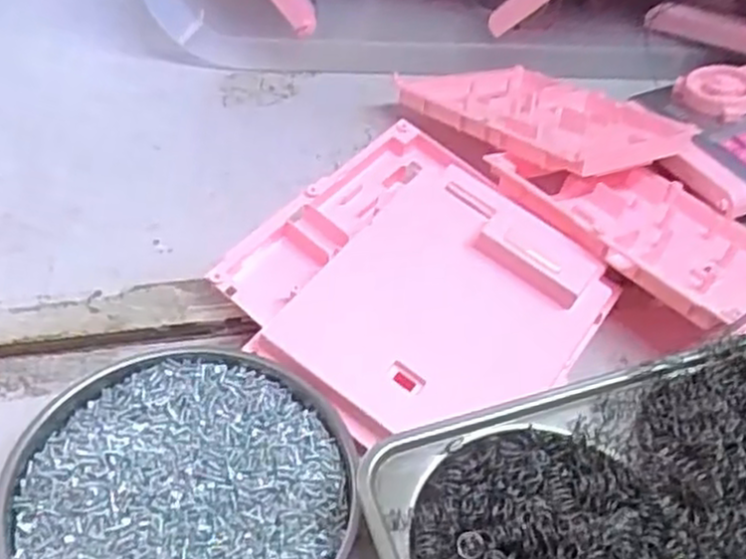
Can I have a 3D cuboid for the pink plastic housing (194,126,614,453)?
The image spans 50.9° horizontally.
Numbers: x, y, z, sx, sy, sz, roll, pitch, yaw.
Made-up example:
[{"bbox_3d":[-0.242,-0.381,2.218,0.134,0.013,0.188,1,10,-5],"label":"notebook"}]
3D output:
[{"bbox_3d":[0.023,0.000,0.392,0.154,0.033,0.159,34,50,24],"label":"pink plastic housing"}]

